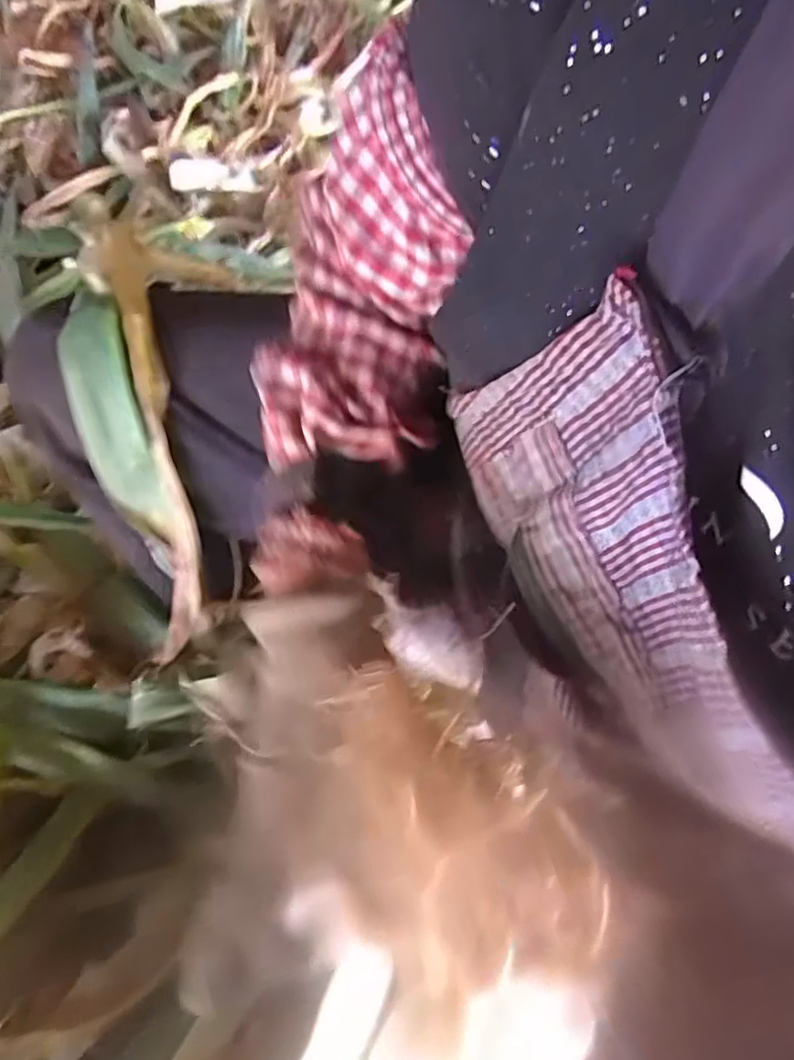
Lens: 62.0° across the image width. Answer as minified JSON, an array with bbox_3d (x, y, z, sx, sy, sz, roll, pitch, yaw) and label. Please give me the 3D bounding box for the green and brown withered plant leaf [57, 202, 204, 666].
[{"bbox_3d":[-0.171,-0.053,0.460,0.065,0.094,0.316,-7,108,0],"label":"green and brown withered plant leaf"}]

